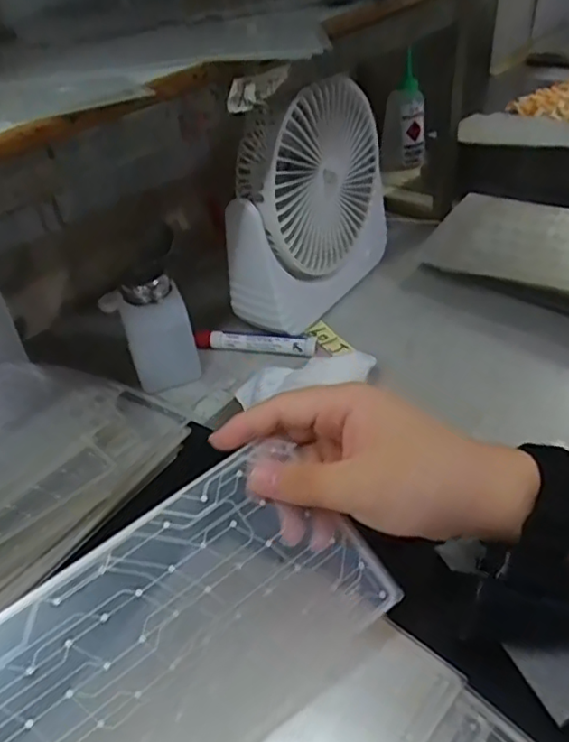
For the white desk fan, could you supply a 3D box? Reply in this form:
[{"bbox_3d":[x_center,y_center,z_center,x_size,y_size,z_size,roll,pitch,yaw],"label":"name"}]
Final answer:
[{"bbox_3d":[0.023,-0.151,0.548,0.073,0.193,0.178,17,43,28],"label":"white desk fan"}]

